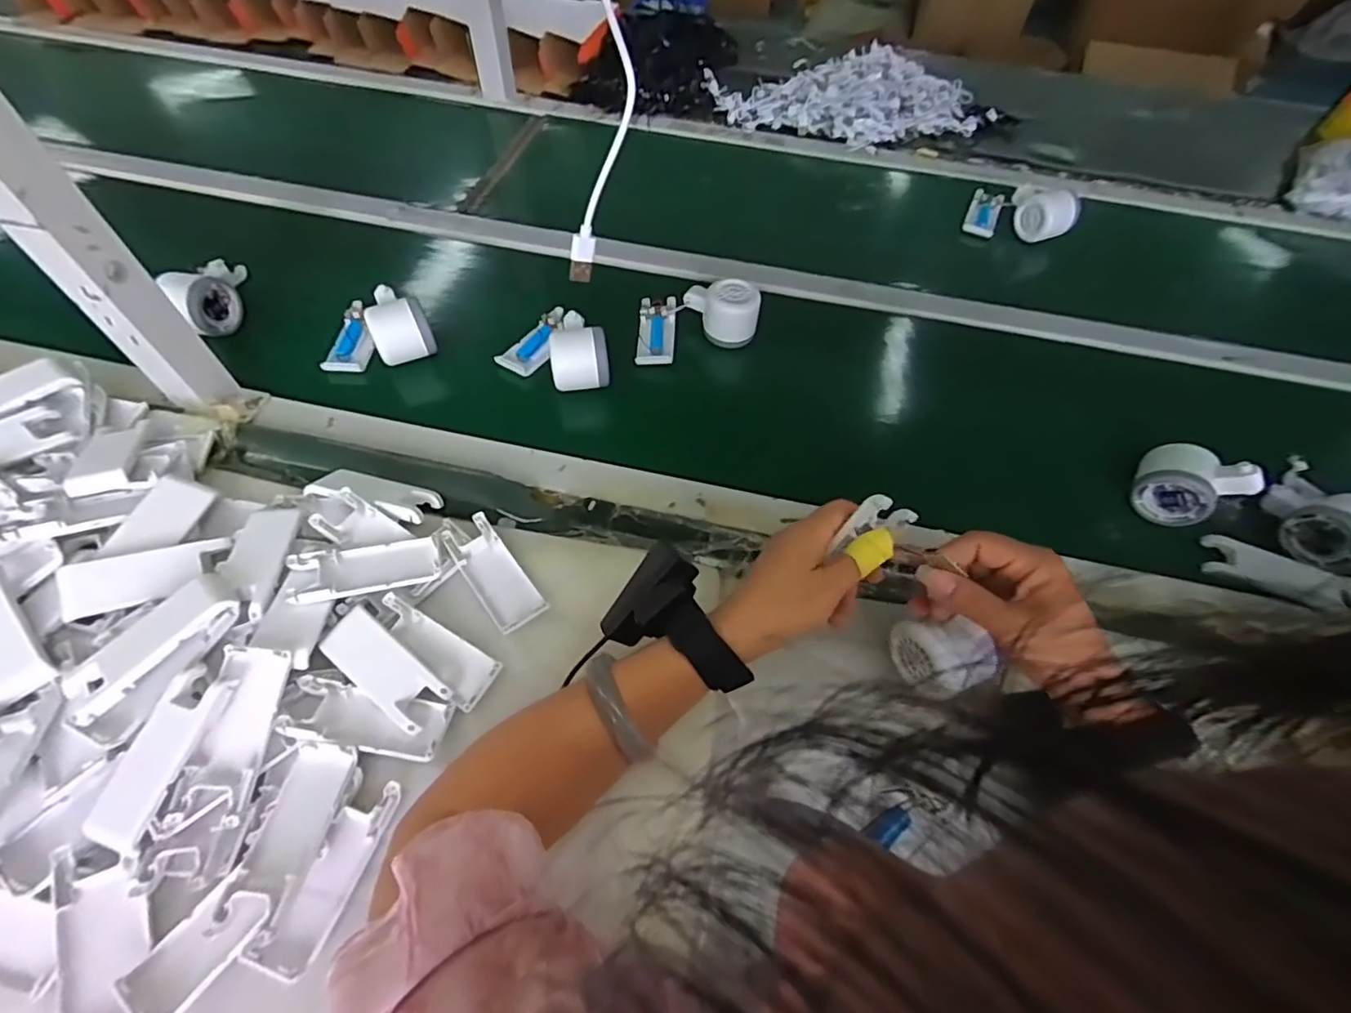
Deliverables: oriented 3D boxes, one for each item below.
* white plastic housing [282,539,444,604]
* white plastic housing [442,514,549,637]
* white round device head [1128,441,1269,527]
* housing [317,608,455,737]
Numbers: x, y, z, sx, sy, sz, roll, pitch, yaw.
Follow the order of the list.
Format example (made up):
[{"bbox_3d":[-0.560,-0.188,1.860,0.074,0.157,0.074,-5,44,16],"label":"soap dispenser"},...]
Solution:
[{"bbox_3d":[-0.233,0.045,0.443,0.099,0.015,0.041,-15,58,-11],"label":"white plastic housing"},{"bbox_3d":[-0.141,0.051,0.458,0.039,0.009,0.105,-32,63,-21],"label":"white plastic housing"},{"bbox_3d":[0.460,-0.021,0.528,0.050,0.066,0.077,-33,64,-21],"label":"white round device head"},{"bbox_3d":[-0.204,0.112,0.411,0.097,0.010,0.039,33,61,18],"label":"housing"}]

